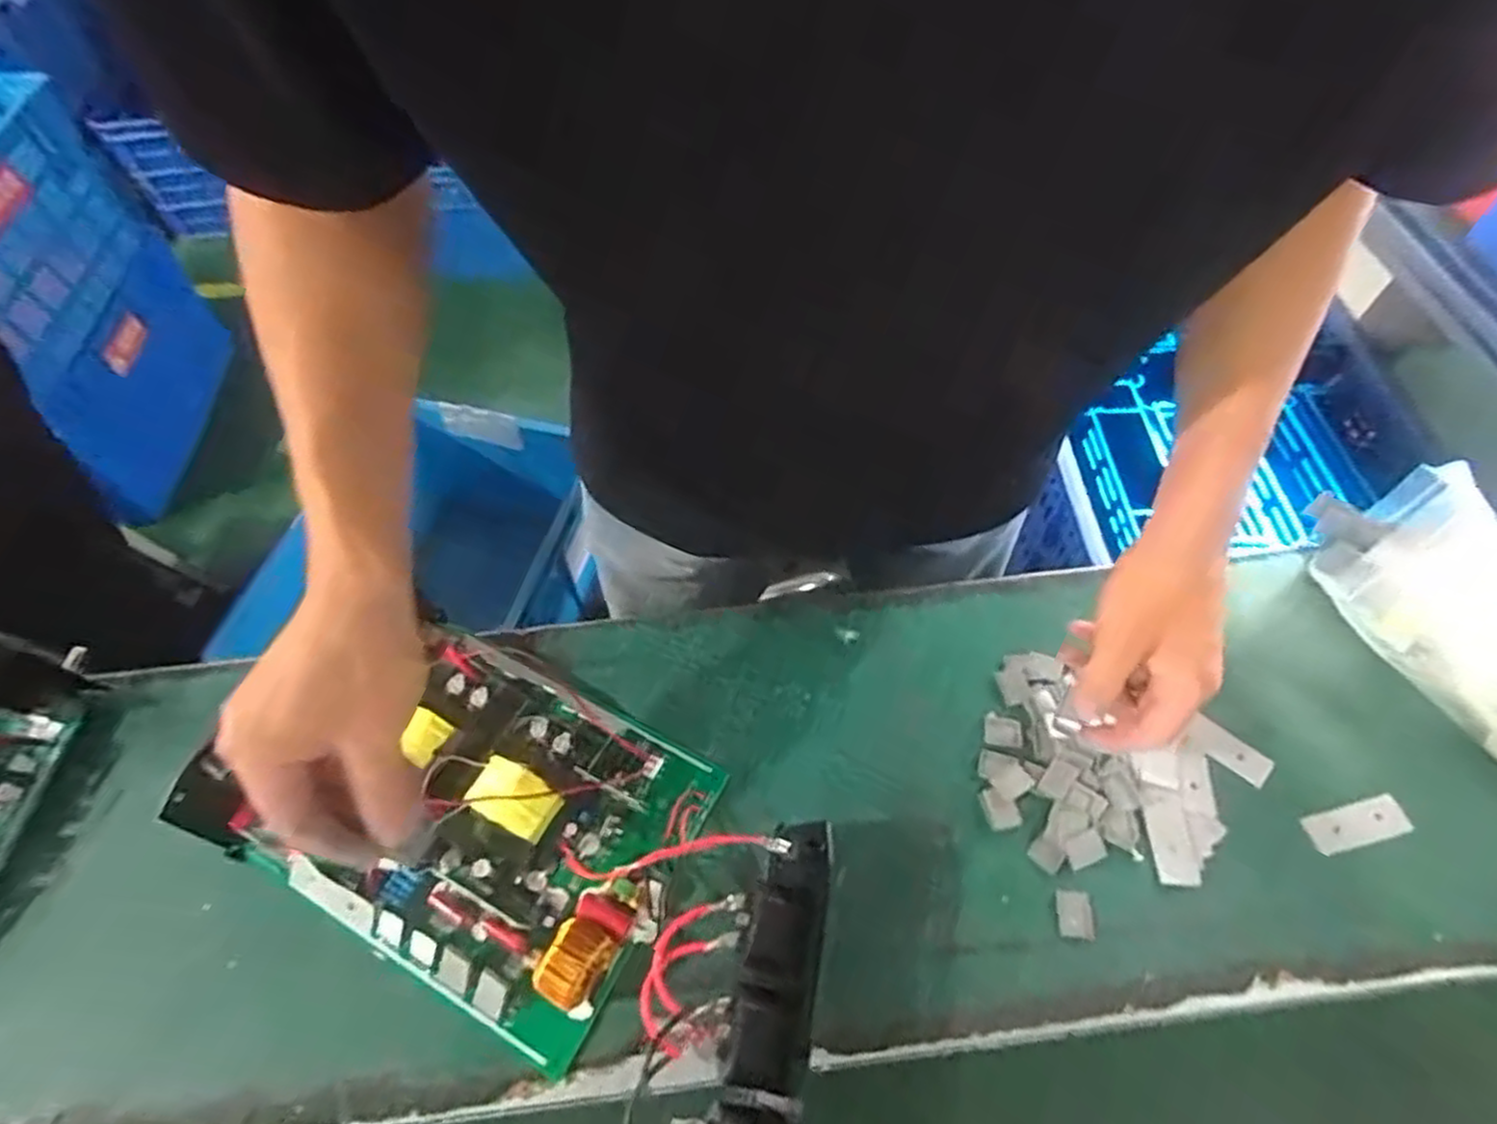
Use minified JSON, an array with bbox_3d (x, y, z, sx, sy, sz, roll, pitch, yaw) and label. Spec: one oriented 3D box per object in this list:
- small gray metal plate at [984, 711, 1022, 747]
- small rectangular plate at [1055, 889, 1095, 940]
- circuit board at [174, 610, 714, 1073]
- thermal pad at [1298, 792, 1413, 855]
[{"bbox_3d":[0.171,0.112,0.490,0.024,0.004,0.020,12,59,8],"label":"small gray metal plate"},{"bbox_3d":[0.190,0.205,0.425,0.020,0.004,0.025,5,59,3],"label":"small rectangular plate"},{"bbox_3d":[-0.173,0.143,0.446,0.266,0.059,0.183,23,58,17],"label":"circuit board"},{"bbox_3d":[0.376,0.162,0.452,0.061,0.005,0.024,-14,45,-4],"label":"thermal pad"}]

